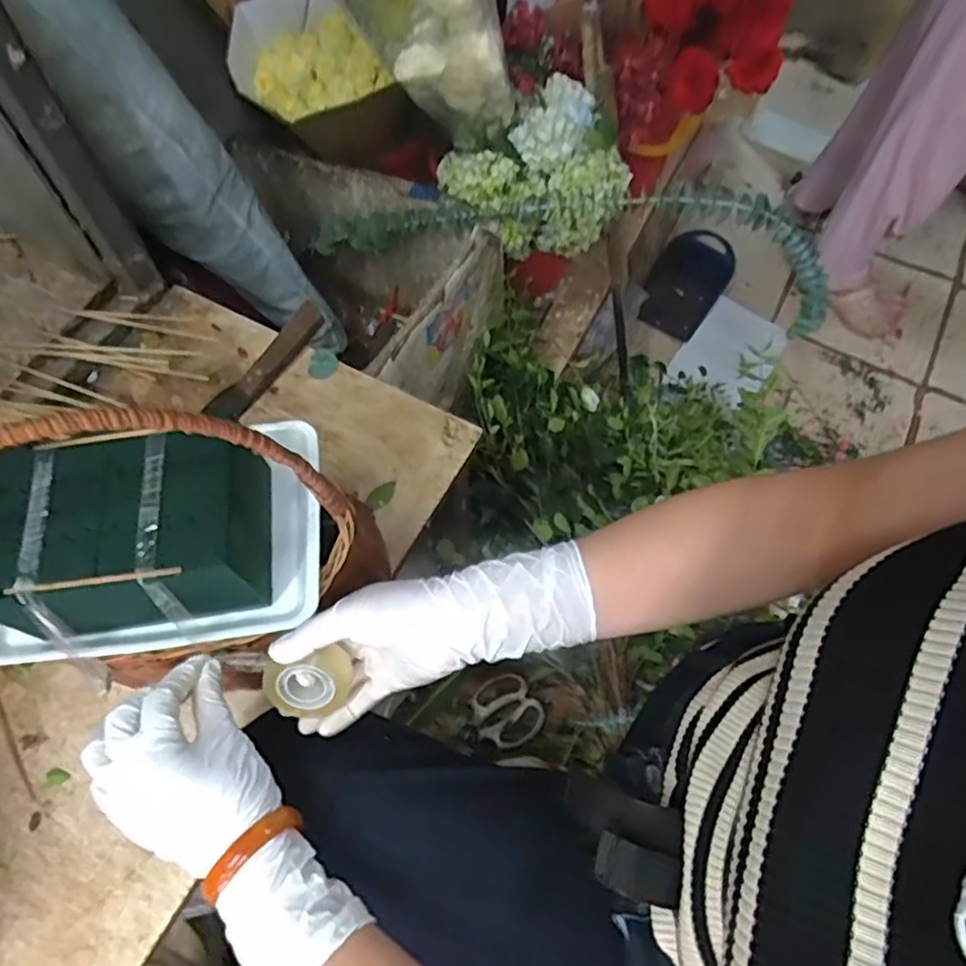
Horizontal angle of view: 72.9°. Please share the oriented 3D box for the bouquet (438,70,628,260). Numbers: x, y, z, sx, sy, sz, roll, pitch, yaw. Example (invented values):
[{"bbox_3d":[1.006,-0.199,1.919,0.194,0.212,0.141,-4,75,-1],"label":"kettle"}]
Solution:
[{"bbox_3d":[0.072,-0.444,0.944,0.273,0.174,0.202,9,65,4],"label":"bouquet"}]

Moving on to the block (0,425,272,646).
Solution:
[{"bbox_3d":[-0.219,0.031,0.421,0.169,0.065,0.120,-8,65,-4],"label":"block"}]

